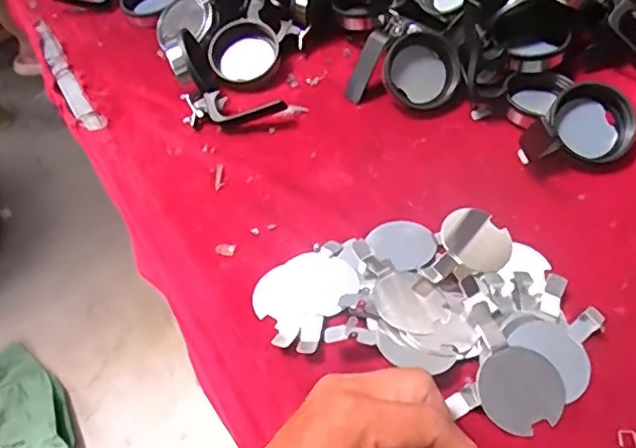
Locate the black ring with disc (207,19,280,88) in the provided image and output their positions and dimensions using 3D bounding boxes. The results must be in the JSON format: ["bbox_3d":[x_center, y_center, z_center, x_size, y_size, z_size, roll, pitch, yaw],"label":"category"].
[{"bbox_3d":[-0.075,-0.177,0.629,0.071,0.016,0.073,-1,80,4],"label":"black ring with disc"}]

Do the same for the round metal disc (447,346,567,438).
[{"bbox_3d":[0.128,0.109,0.388,0.064,0.008,0.052,-39,58,-23],"label":"round metal disc"}]

